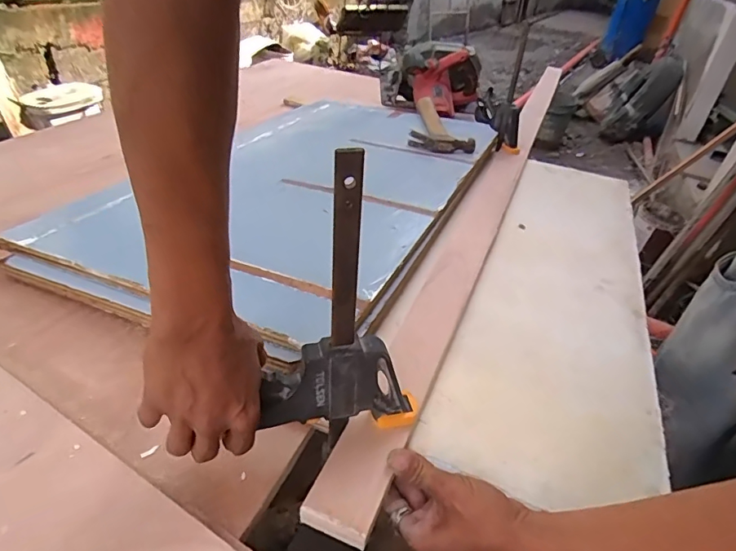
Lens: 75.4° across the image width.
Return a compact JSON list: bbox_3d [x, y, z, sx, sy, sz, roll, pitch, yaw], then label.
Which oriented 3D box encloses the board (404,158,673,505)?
[{"bbox_3d":[0.298,-0.016,0.723,0.229,0.021,0.813,17,36,18],"label":"board"}]

